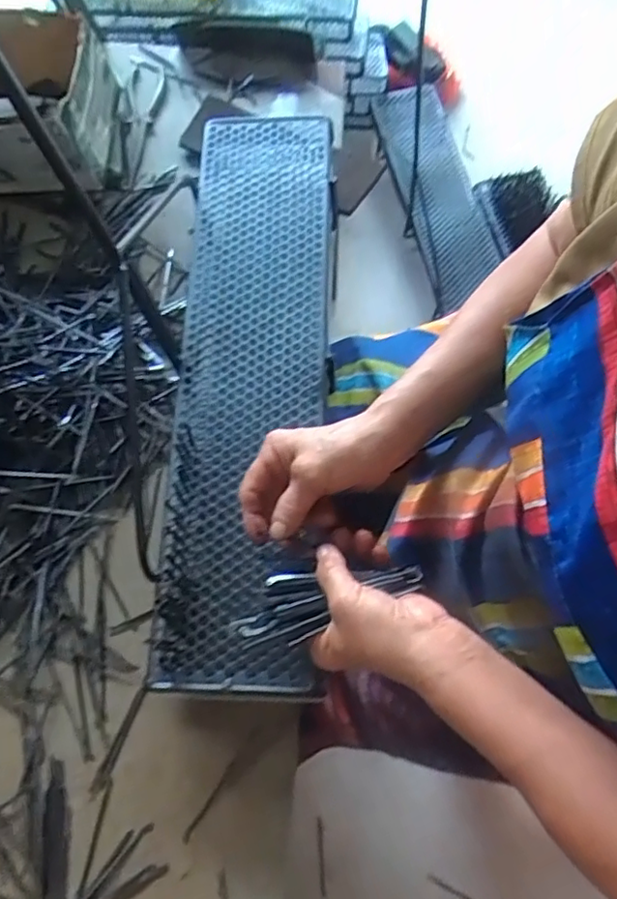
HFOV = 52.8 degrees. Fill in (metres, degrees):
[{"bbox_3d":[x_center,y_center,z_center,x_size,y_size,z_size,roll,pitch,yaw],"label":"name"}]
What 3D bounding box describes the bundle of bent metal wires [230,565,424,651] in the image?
[{"bbox_3d":[0.014,0.105,0.451,0.138,0.013,0.048,-18,70,-11],"label":"bundle of bent metal wires"}]

